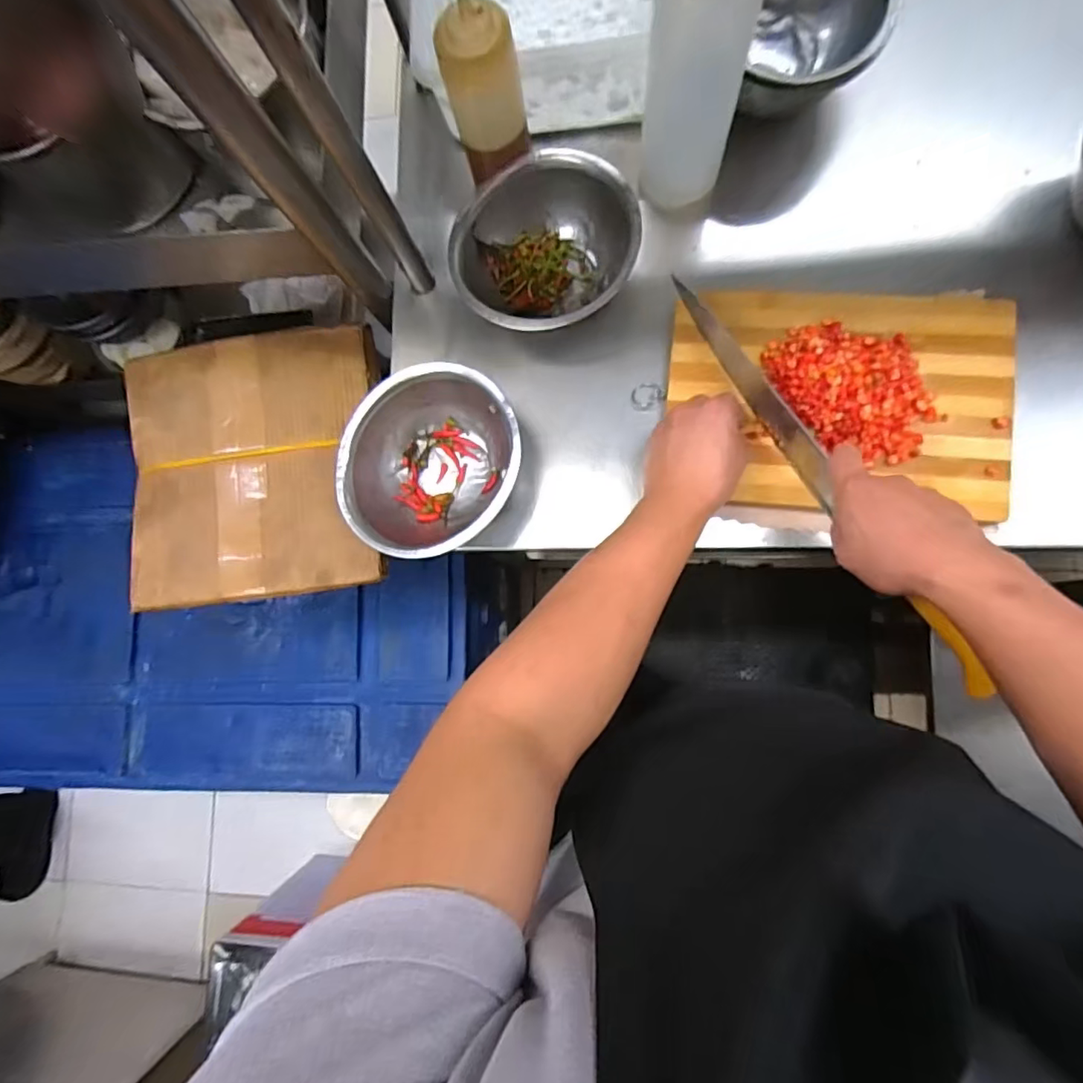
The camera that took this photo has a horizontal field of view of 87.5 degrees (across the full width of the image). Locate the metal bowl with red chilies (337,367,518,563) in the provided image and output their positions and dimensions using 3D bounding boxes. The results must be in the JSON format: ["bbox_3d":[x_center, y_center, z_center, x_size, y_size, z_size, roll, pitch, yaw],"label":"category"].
[{"bbox_3d":[-0.100,-0.072,0.549,0.170,0.102,0.163,-1,85,7],"label":"metal bowl with red chilies"}]

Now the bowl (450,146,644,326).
[{"bbox_3d":[0.008,-0.267,0.548,0.164,0.100,0.149,-32,82,3],"label":"bowl"}]

